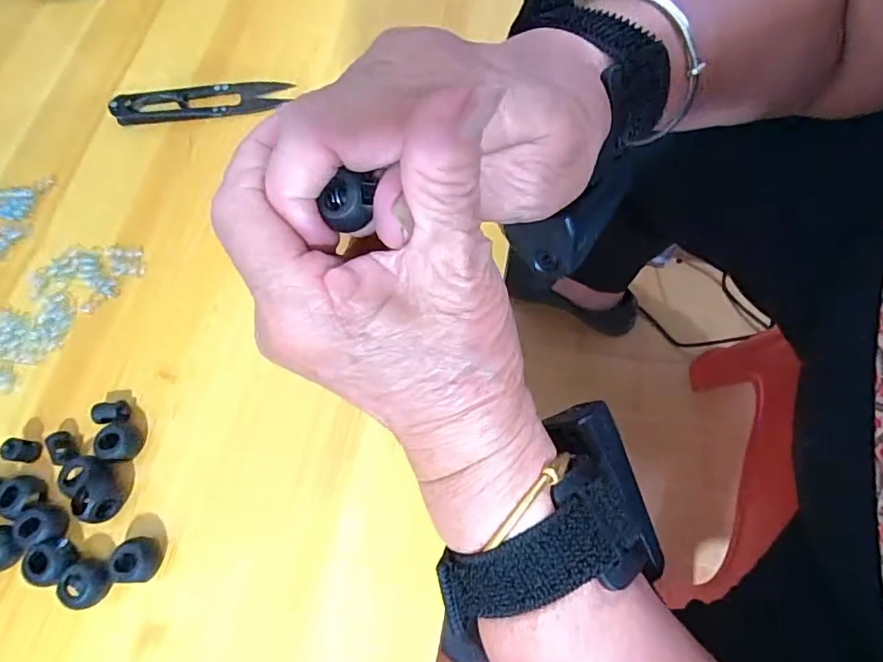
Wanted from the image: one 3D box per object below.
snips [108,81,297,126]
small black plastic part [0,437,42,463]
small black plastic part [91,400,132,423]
[{"bbox_3d":[-0.135,-0.128,0.286,0.098,0.004,0.022,-5,68,6],"label":"snips"},{"bbox_3d":[-0.181,0.051,0.220,0.008,0.015,0.009,6,69,10],"label":"small black plastic part"},{"bbox_3d":[-0.144,0.036,0.226,0.015,0.009,0.010,-6,67,5],"label":"small black plastic part"}]

